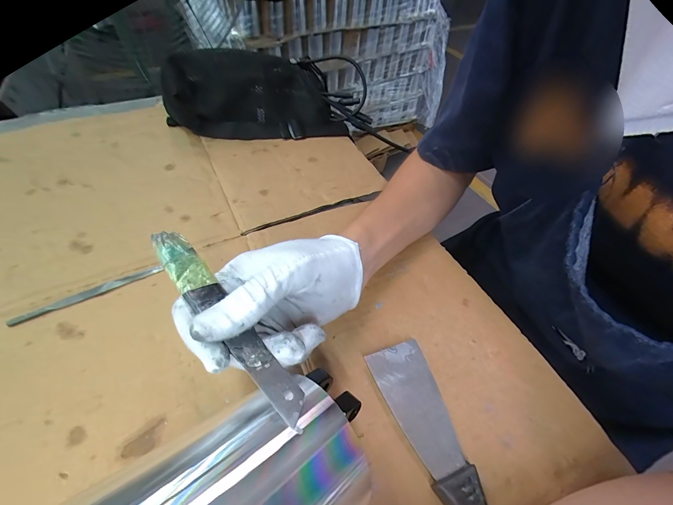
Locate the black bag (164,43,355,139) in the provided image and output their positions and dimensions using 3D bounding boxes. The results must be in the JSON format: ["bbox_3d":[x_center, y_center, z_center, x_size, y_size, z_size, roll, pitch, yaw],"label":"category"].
[{"bbox_3d":[-0.110,-0.218,0.406,0.233,0.100,0.064,-11,54,-14],"label":"black bag"}]

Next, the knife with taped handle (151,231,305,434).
[{"bbox_3d":[-0.065,0.037,0.168,0.020,0.007,0.139,-34,69,-28],"label":"knife with taped handle"}]

